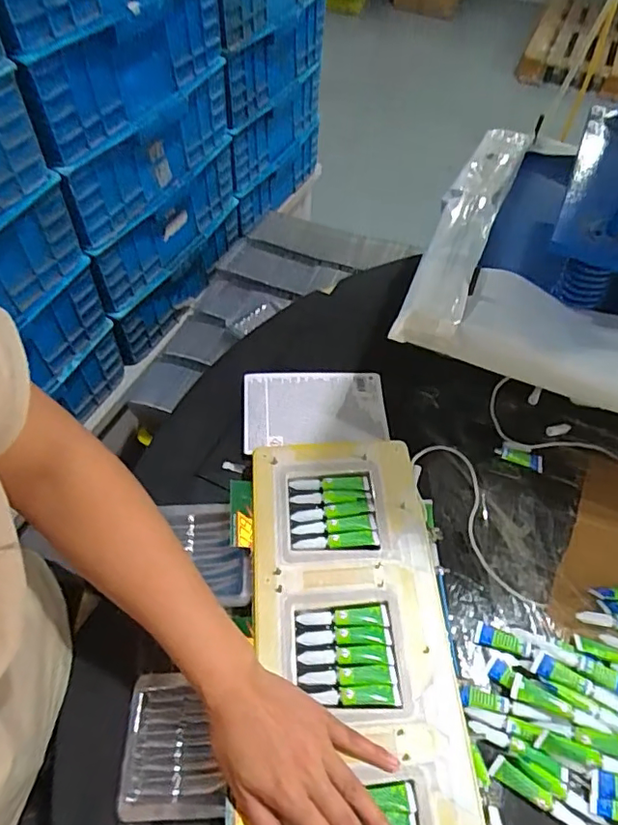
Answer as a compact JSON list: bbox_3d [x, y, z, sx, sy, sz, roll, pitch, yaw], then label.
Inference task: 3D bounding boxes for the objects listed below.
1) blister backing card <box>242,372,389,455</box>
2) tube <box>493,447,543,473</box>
[{"bbox_3d":[0.007,-0.002,0.644,0.167,0.008,0.111,1,56,-4],"label":"blister backing card"},{"bbox_3d":[0.238,0.050,0.617,0.054,0.008,0.019,20,57,13],"label":"tube"}]

